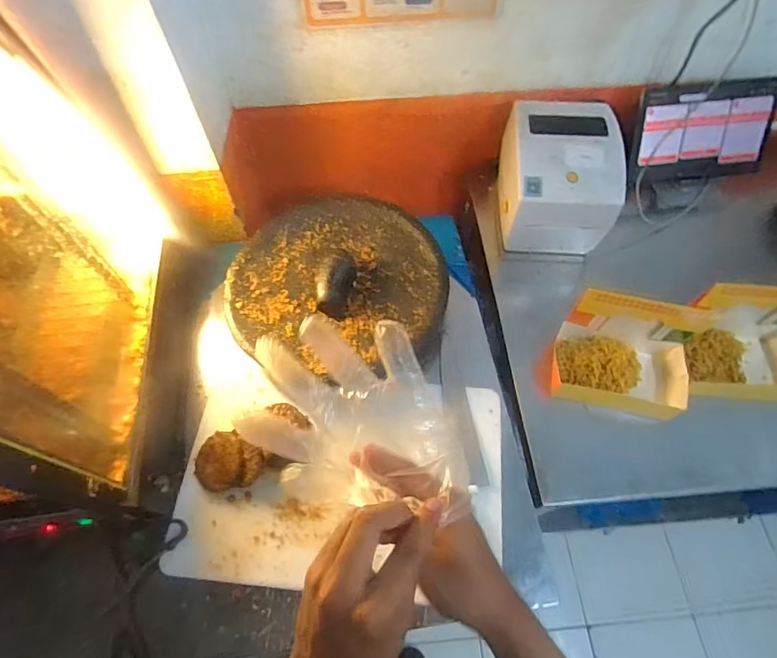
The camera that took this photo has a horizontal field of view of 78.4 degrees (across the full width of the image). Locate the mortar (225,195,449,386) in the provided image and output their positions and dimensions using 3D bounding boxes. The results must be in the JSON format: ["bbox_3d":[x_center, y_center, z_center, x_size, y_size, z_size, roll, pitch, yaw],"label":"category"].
[{"bbox_3d":[-0.080,-0.066,0.793,0.349,0.076,0.332,20,64,11],"label":"mortar"}]

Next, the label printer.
[{"bbox_3d":[0.298,-0.263,0.835,0.186,0.164,0.196,2,62,2],"label":"label printer"}]

